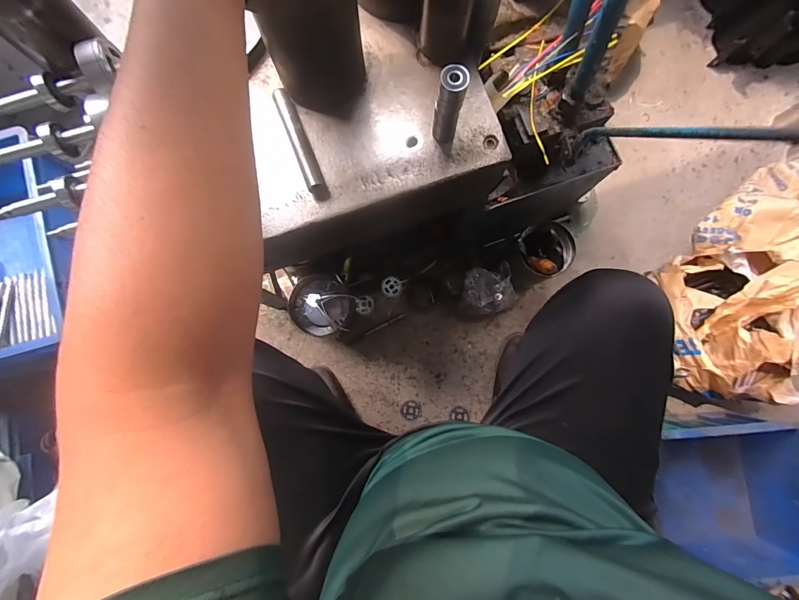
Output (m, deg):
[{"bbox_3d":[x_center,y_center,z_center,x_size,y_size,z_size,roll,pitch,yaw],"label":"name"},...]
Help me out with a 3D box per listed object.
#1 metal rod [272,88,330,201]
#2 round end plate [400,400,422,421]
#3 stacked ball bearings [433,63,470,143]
[{"bbox_3d":[-0.127,-0.201,0.455,0.021,0.018,0.152,-22,83,-3],"label":"metal rod"},{"bbox_3d":[0.028,0.265,0.849,0.049,0.004,0.046,-6,82,-1],"label":"round end plate"},{"bbox_3d":[0.060,-0.233,0.425,0.029,0.092,0.035,20,82,3],"label":"stacked ball bearings"}]

